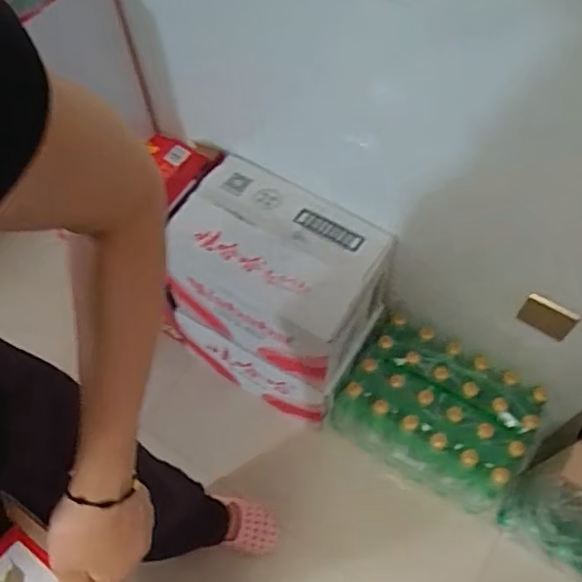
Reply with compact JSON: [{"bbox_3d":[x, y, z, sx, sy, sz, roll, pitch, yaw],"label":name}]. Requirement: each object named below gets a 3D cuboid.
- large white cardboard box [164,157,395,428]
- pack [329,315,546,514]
[{"bbox_3d":[-0.026,0.015,1.245,0.405,0.441,0.293,27,64,16],"label":"large white cardboard box"},{"bbox_3d":[0.300,0.266,1.263,0.376,0.249,0.240,26,64,15],"label":"pack"}]

